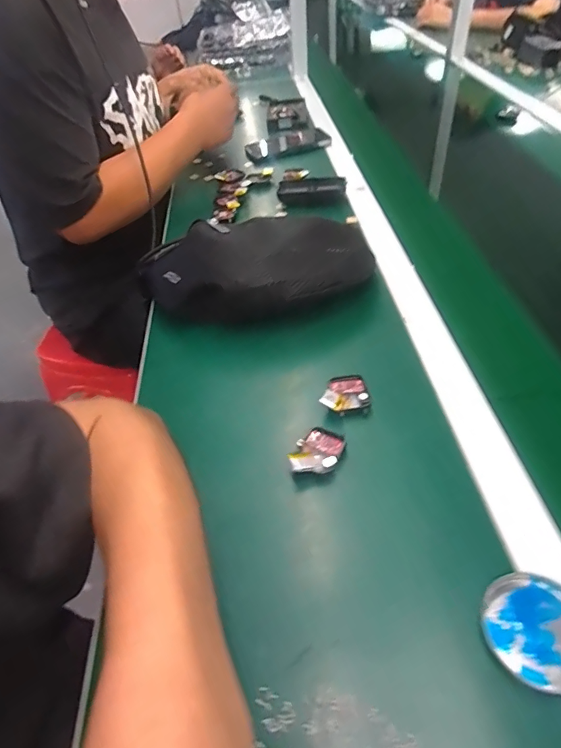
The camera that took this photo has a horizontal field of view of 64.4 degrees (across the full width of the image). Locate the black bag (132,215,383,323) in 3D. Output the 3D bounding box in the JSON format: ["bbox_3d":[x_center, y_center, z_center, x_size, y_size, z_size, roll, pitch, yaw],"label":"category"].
[{"bbox_3d":[-0.031,-0.119,0.507,0.276,0.083,0.114,-3,46,3],"label":"black bag"}]

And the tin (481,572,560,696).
[{"bbox_3d":[0.163,0.162,0.283,0.060,0.019,0.066,-3,46,3],"label":"tin"}]

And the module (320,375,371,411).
[{"bbox_3d":[0.060,0.017,0.424,0.046,0.015,0.044,-8,46,-2],"label":"module"}]

